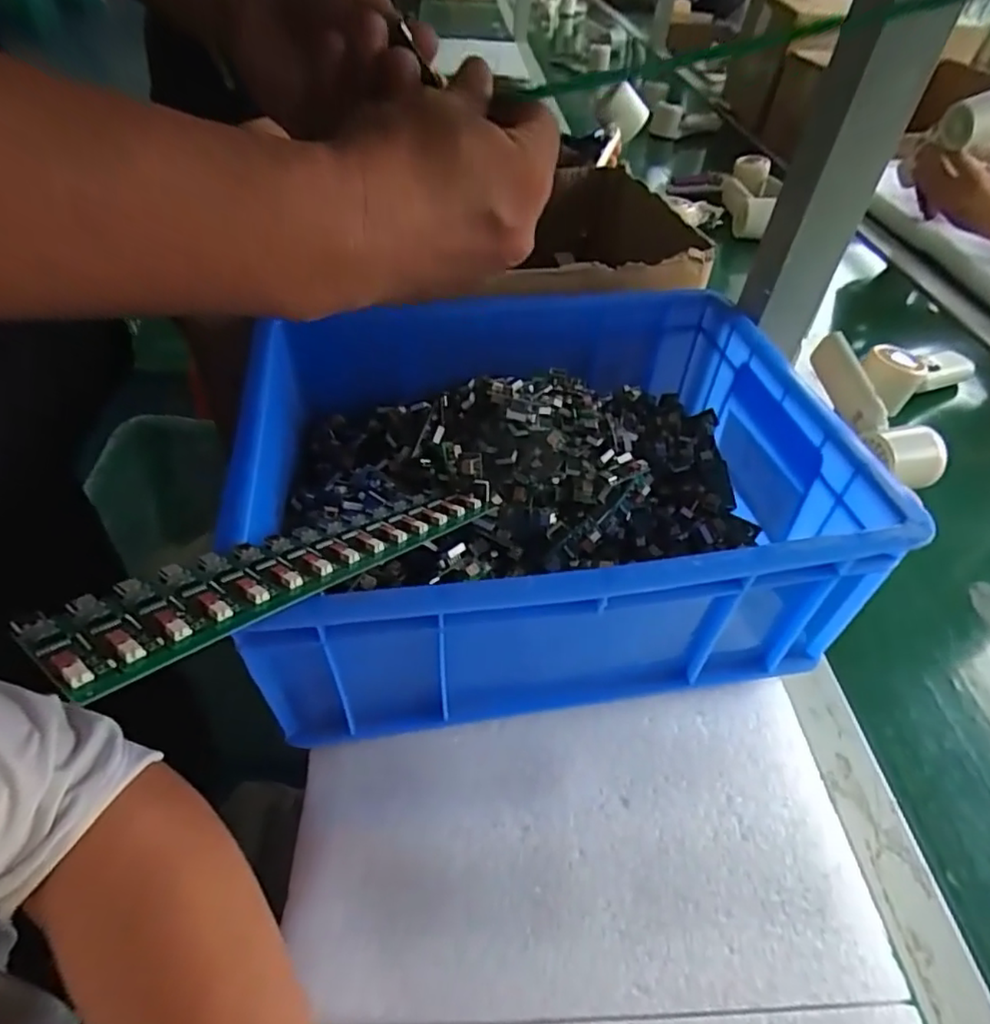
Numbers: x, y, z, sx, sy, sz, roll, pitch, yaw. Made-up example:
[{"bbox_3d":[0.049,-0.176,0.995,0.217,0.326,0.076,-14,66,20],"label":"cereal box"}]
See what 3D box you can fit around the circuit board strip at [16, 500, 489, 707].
[{"bbox_3d":[-0.080,0.019,0.273,0.045,0.010,0.213,32,31,24],"label":"circuit board strip"}]

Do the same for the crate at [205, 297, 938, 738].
[{"bbox_3d":[0.027,-0.020,0.394,0.319,0.128,0.262,-4,47,-9],"label":"crate"}]

